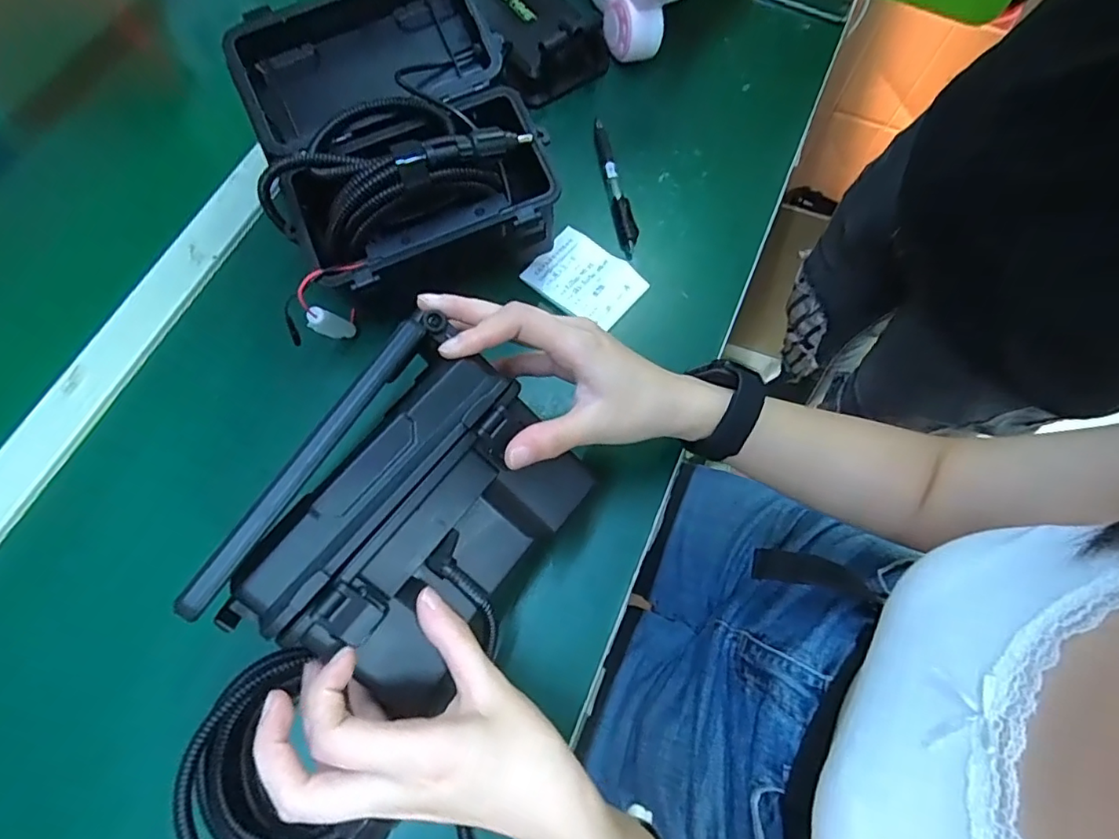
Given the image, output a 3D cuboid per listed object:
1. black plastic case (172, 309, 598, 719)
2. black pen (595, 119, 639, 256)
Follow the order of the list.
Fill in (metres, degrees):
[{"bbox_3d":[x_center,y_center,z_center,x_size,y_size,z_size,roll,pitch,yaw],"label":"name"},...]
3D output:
[{"bbox_3d":[-0.080,0.045,0.311,0.140,0.076,0.168,42,71,-22],"label":"black plastic case"},{"bbox_3d":[0.051,-0.210,0.500,0.014,0.011,0.145,-9,71,-5],"label":"black pen"}]

